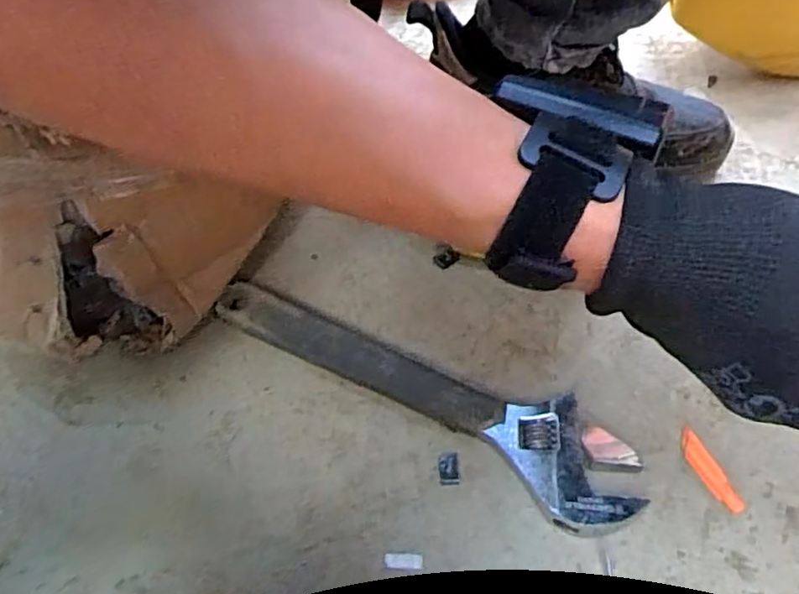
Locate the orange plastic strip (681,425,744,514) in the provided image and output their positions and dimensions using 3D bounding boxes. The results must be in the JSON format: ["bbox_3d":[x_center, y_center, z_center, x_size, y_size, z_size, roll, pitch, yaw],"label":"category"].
[{"bbox_3d":[0.175,0.098,0.348,0.010,0.011,0.050,-20,55,-12],"label":"orange plastic strip"}]

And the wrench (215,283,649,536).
[{"bbox_3d":[0.009,0.050,0.387,0.283,0.020,0.063,28,59,21],"label":"wrench"}]

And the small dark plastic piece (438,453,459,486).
[{"bbox_3d":[0.029,0.100,0.359,0.011,0.004,0.019,-1,53,1],"label":"small dark plastic piece"}]

